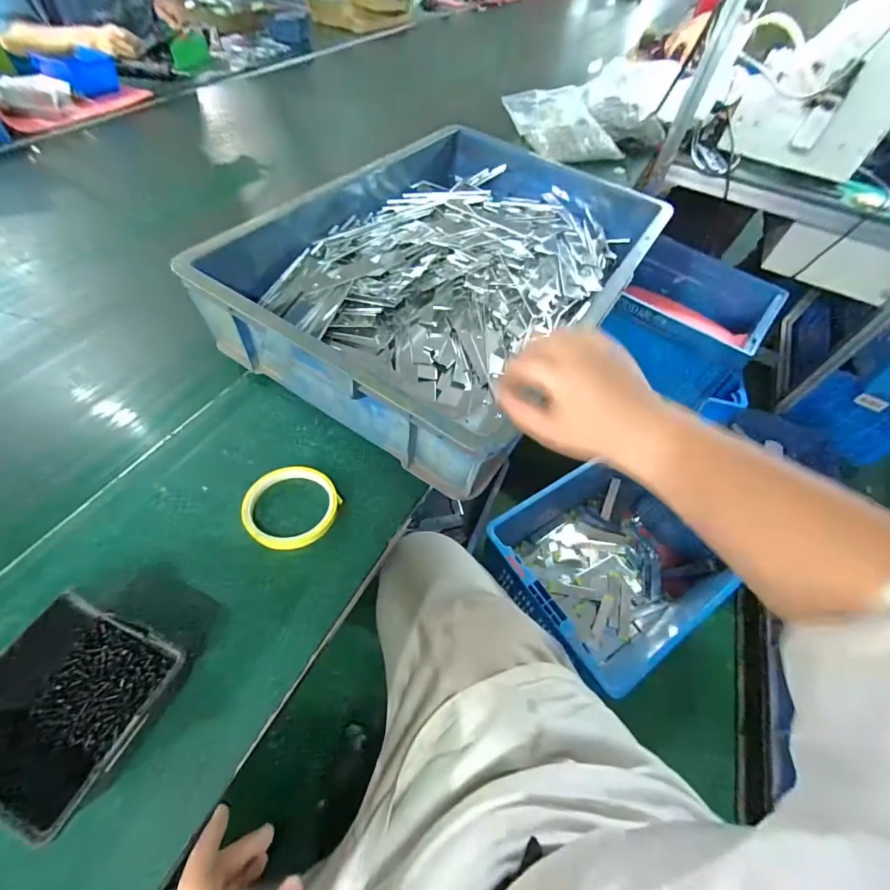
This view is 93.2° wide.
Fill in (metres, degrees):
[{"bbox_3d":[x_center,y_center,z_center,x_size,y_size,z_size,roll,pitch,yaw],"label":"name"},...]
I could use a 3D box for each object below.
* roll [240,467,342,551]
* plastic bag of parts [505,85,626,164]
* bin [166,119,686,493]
[{"bbox_3d":[-0.160,0.064,0.440,0.089,0.023,0.091,3,55,-4],"label":"roll"},{"bbox_3d":[0.299,-0.810,1.066,0.202,0.076,0.289,-17,58,-17],"label":"plastic bag of parts"},{"bbox_3d":[0.025,-0.252,0.609,0.413,0.129,0.605,31,58,15],"label":"bin"}]

